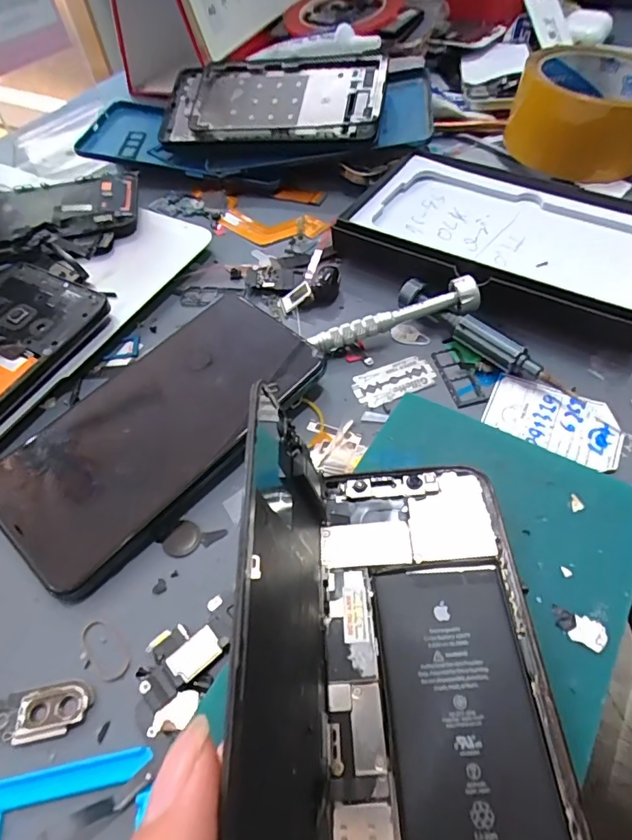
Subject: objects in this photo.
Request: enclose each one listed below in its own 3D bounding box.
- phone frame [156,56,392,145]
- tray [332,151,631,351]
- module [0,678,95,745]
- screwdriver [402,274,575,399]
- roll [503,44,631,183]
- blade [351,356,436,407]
[{"bbox_3d":[-0.034,-0.236,0.367,0.164,0.010,0.081,5,71,13],"label":"phone frame"},{"bbox_3d":[0.106,-0.109,0.293,0.184,0.032,0.106,28,60,22],"label":"tray"},{"bbox_3d":[-0.097,0.102,0.173,0.036,0.004,0.017,-13,54,-6],"label":"module"},{"bbox_3d":[0.082,-0.042,0.253,0.098,0.019,0.012,36,63,26],"label":"screwdriver"},{"bbox_3d":[0.189,-0.218,0.348,0.092,0.049,0.098,-2,54,2],"label":"roll"},{"bbox_3d":[0.039,-0.021,0.252,0.041,0.004,0.022,-21,55,-12],"label":"blade"}]

